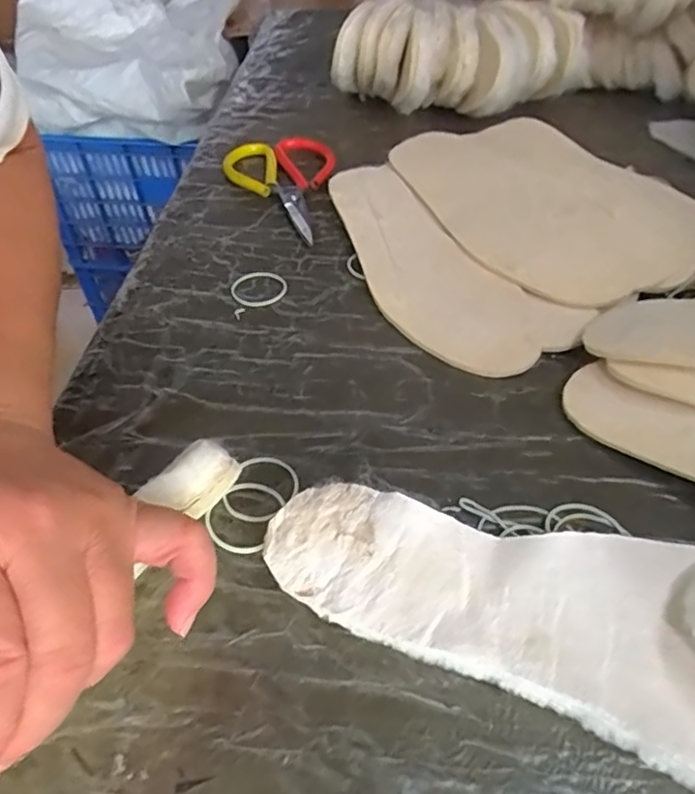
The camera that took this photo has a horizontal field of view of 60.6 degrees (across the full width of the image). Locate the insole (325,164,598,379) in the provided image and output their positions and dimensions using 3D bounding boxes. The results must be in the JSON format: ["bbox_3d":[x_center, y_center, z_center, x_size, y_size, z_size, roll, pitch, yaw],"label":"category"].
[{"bbox_3d":[0.054,-0.107,0.464,0.105,0.022,0.263,-23,50,-21],"label":"insole"}]

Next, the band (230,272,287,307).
[{"bbox_3d":[-0.068,-0.083,0.454,0.042,0.004,0.042,0,45,0],"label":"band"}]

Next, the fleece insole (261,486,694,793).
[{"bbox_3d":[0.080,0.078,0.258,0.236,0.055,0.094,18,48,17],"label":"fleece insole"}]

